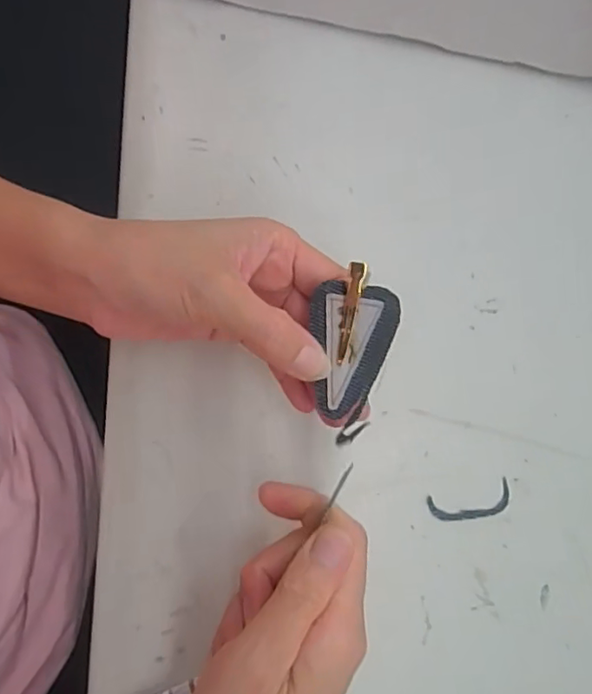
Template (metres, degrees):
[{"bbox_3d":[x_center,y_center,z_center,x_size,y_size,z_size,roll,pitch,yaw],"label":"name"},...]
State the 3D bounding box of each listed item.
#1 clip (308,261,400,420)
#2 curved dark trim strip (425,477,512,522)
[{"bbox_3d":[0.021,-0.002,0.241,0.037,0.013,0.062,24,91,14],"label":"clip"},{"bbox_3d":[0.093,0.083,0.295,0.044,0.004,0.017,-10,79,0],"label":"curved dark trim strip"}]

